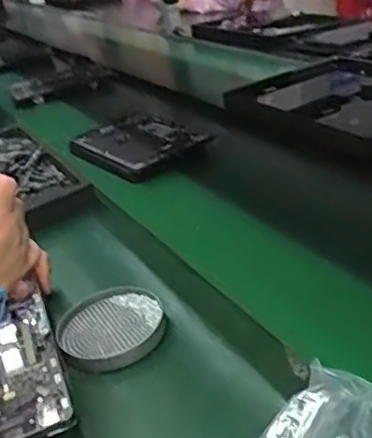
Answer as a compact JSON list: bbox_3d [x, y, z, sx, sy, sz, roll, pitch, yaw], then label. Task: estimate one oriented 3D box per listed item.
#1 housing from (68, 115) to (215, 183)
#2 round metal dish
[{"bbox_3d":[-0.090,-0.138,1.135,0.192,0.025,0.240,-27,33,-29],"label":"housing"},{"bbox_3d":[-0.081,0.113,0.663,0.110,0.016,0.124,-21,30,-20],"label":"round metal dish"}]

